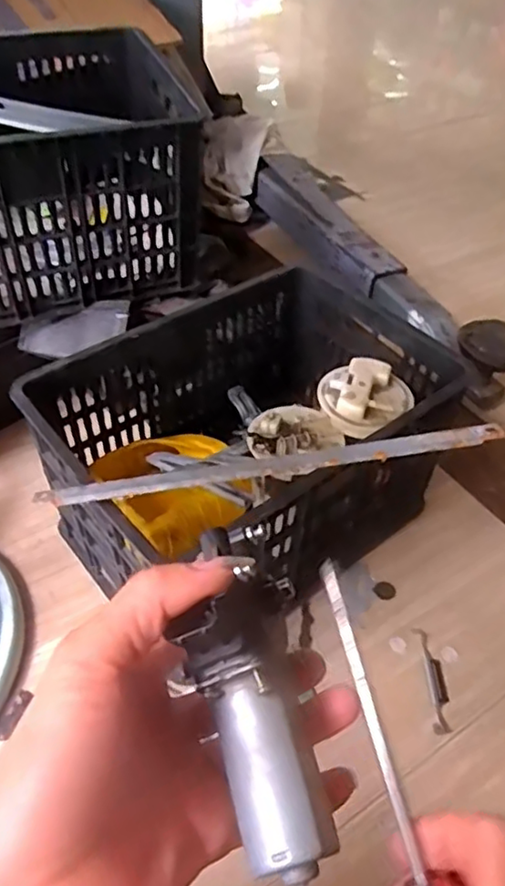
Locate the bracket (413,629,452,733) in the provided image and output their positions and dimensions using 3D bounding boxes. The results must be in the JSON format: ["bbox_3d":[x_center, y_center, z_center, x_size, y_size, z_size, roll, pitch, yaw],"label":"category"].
[{"bbox_3d":[0.236,0.306,0.823,0.026,0.008,0.135,-1,46,-3],"label":"bracket"}]

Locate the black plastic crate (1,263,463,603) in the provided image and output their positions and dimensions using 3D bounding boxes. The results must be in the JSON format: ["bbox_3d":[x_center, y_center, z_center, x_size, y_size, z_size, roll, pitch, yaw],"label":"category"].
[{"bbox_3d":[-0.004,0.012,0.897,0.494,0.302,0.361,-31,56,-28],"label":"black plastic crate"}]

